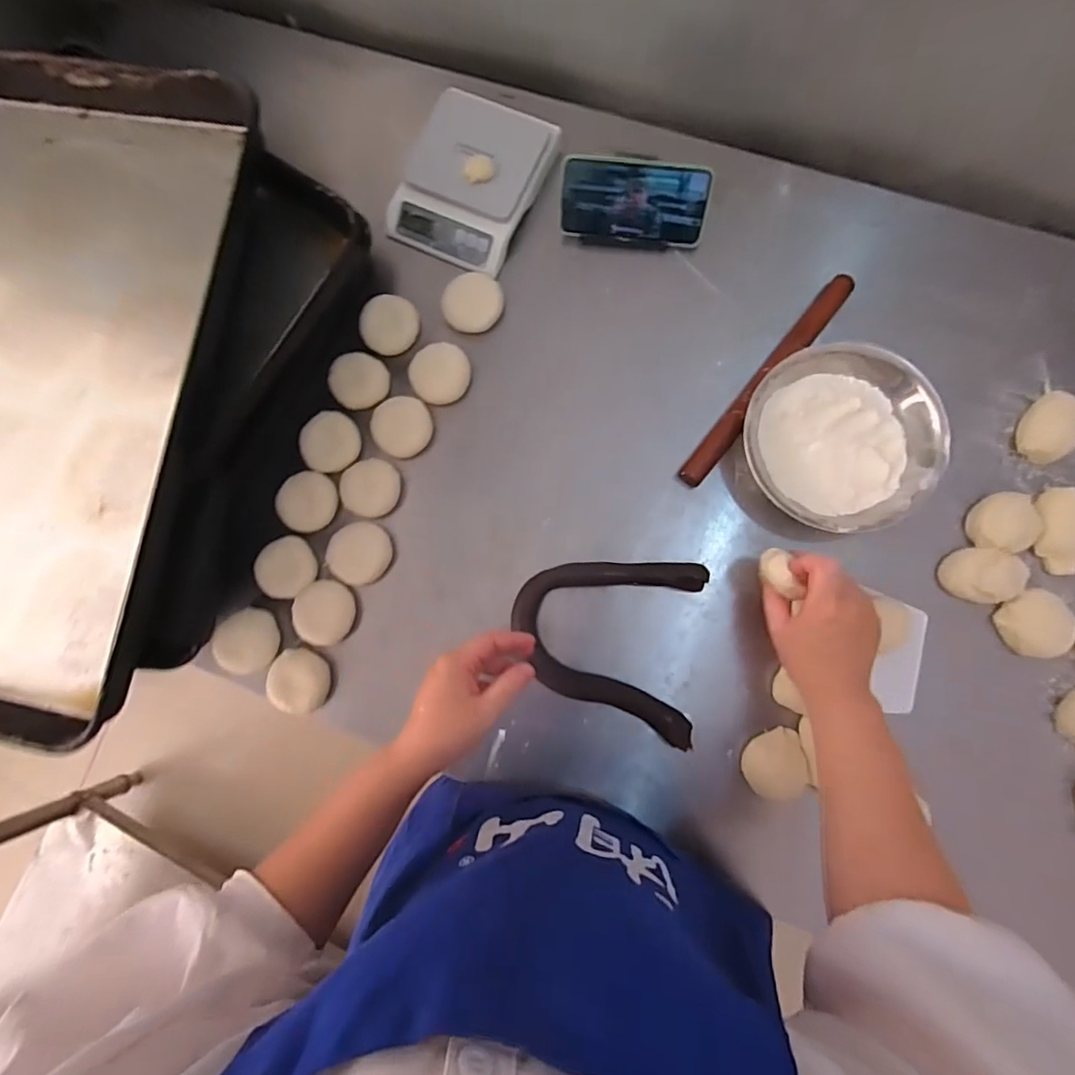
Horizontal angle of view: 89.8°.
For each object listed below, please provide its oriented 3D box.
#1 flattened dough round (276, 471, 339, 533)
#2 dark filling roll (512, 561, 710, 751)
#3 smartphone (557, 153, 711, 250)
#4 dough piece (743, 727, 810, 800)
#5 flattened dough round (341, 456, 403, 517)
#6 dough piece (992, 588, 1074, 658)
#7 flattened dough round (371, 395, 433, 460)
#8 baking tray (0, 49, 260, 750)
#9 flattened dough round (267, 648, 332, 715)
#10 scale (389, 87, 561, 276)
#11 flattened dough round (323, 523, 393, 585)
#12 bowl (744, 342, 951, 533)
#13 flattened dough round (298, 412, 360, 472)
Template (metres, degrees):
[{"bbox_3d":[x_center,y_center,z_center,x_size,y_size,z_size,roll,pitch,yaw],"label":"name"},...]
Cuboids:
[{"bbox_3d":[-0.263,-0.042,0.616,0.062,0.015,0.066,-1,84,5],"label":"flattened dough round"},{"bbox_3d":[0.071,0.111,0.570,0.190,0.028,0.190,-1,84,5],"label":"dark filling roll"},{"bbox_3d":[0.107,-0.373,0.601,0.159,0.013,0.077,9,129,5],"label":"smartphone"},{"bbox_3d":[0.238,0.227,0.541,0.055,0.036,0.063,2,84,6],"label":"dough piece"},{"bbox_3d":[-0.189,-0.056,0.612,0.066,0.016,0.060,-1,84,5],"label":"flattened dough round"},{"bbox_3d":[0.502,0.088,0.542,0.056,0.028,0.064,-28,82,2],"label":"dough piece"},{"bbox_3d":[-0.153,-0.127,0.617,0.068,0.017,0.065,-1,84,5],"label":"flattened dough round"},{"bbox_3d":[-0.501,-0.149,0.506,0.406,0.054,0.598,11,85,6],"label":"baking tray"},{"bbox_3d":[-0.263,0.157,0.593,0.066,0.016,0.065,-1,84,5],"label":"flattened dough round"},{"bbox_3d":[-0.076,-0.418,0.636,0.145,0.045,0.180,26,87,7],"label":"scale"},{"bbox_3d":[-0.201,0.018,0.606,0.068,0.026,0.068,-1,84,5],"label":"flattened dough round"},{"bbox_3d":[0.306,-0.093,0.550,0.184,0.083,0.168,-1,84,5],"label":"bowl"},{"bbox_3d":[-0.238,-0.109,0.615,0.063,0.014,0.069,-1,84,5],"label":"flattened dough round"}]

